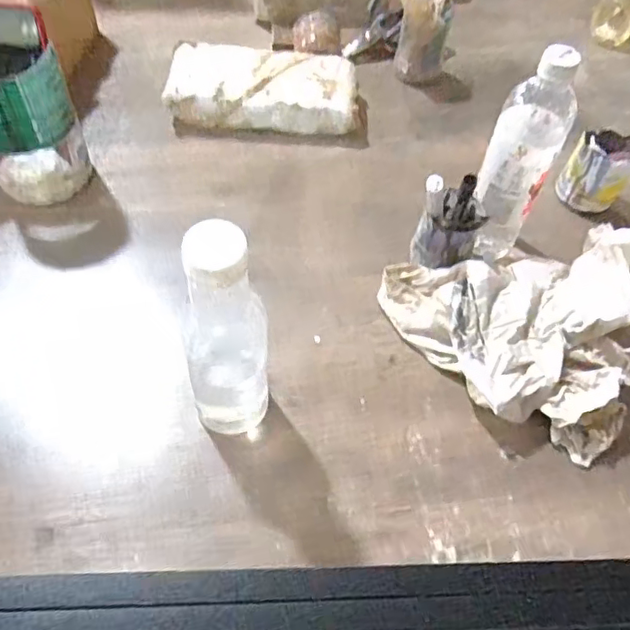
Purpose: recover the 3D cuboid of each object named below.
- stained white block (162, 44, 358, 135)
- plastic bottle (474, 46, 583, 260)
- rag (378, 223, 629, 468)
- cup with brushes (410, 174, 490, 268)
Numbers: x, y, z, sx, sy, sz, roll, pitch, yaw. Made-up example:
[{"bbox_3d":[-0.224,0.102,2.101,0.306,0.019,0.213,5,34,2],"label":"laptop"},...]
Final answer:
[{"bbox_3d":[-0.066,-0.282,0.756,0.237,0.066,0.110,1,53,-4],"label":"stained white block"},{"bbox_3d":[0.190,-0.136,0.567,0.064,0.224,0.066,22,55,11],"label":"plastic bottle"},{"bbox_3d":[0.233,-0.005,0.568,0.263,0.078,0.243,-24,59,-21],"label":"rag"},{"bbox_3d":[0.135,-0.090,0.591,0.063,0.131,0.060,2,53,-3],"label":"cup with brushes"}]

